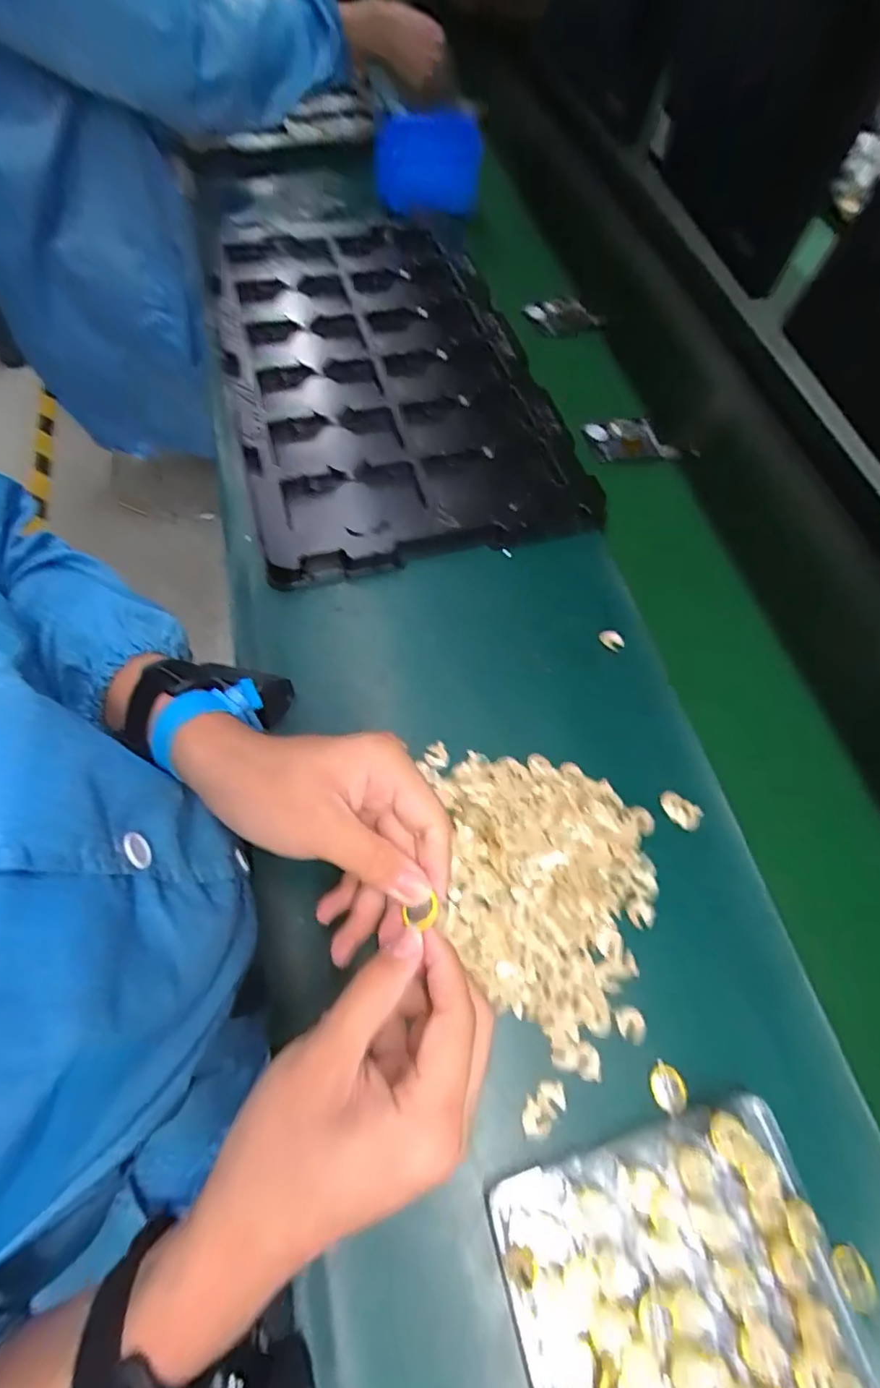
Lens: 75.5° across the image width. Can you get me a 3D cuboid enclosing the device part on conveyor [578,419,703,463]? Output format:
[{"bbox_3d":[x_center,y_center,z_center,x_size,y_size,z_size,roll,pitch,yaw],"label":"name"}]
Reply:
[{"bbox_3d":[0.219,-0.274,0.612,0.133,0.021,0.049,8,62,-2],"label":"device part on conveyor"}]

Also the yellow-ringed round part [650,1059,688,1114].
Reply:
[{"bbox_3d":[0.141,0.245,0.353,0.023,0.006,0.022,2,63,-5],"label":"yellow-ringed round part"}]

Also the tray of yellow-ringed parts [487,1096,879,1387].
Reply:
[{"bbox_3d":[0.127,0.325,0.303,0.169,0.034,0.145,-11,64,-11],"label":"tray of yellow-ringed parts"}]

